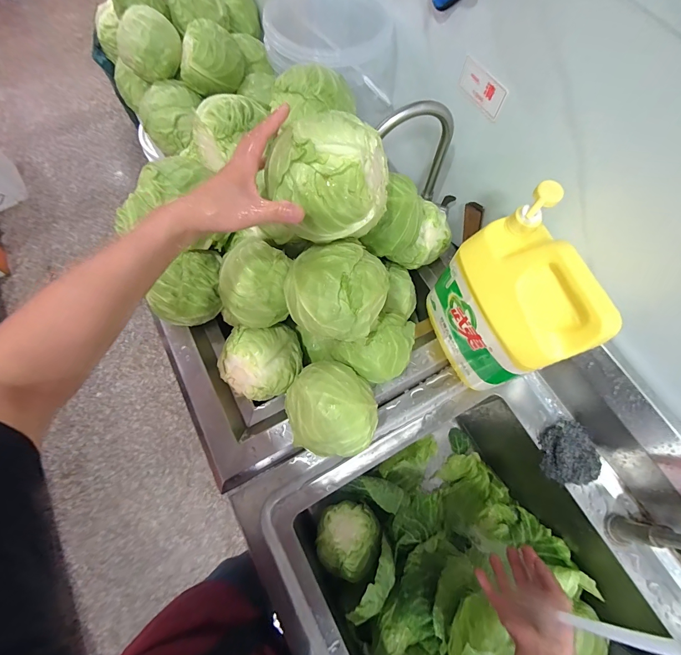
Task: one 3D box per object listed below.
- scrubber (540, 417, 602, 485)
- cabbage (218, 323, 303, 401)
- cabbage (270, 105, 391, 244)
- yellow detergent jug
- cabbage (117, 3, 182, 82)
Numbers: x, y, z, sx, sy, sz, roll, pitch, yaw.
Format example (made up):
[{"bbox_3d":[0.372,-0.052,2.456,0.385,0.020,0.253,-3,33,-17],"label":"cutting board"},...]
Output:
[{"bbox_3d":[0.379,0.203,0.568,0.092,0.039,0.098,1,69,-2],"label":"scrubber"},{"bbox_3d":[-0.129,0.057,0.562,0.127,0.090,0.112,-6,69,-4],"label":"cabbage"},{"bbox_3d":[-0.011,-0.168,0.405,0.135,0.112,0.111,7,69,1],"label":"cabbage"},{"bbox_3d":[0.235,-0.025,0.497,0.112,0.270,0.188,-16,70,-8],"label":"yellow detergent jug"},{"bbox_3d":[-0.410,-0.609,0.738,0.126,0.097,0.095,-26,72,-12],"label":"cabbage"}]

